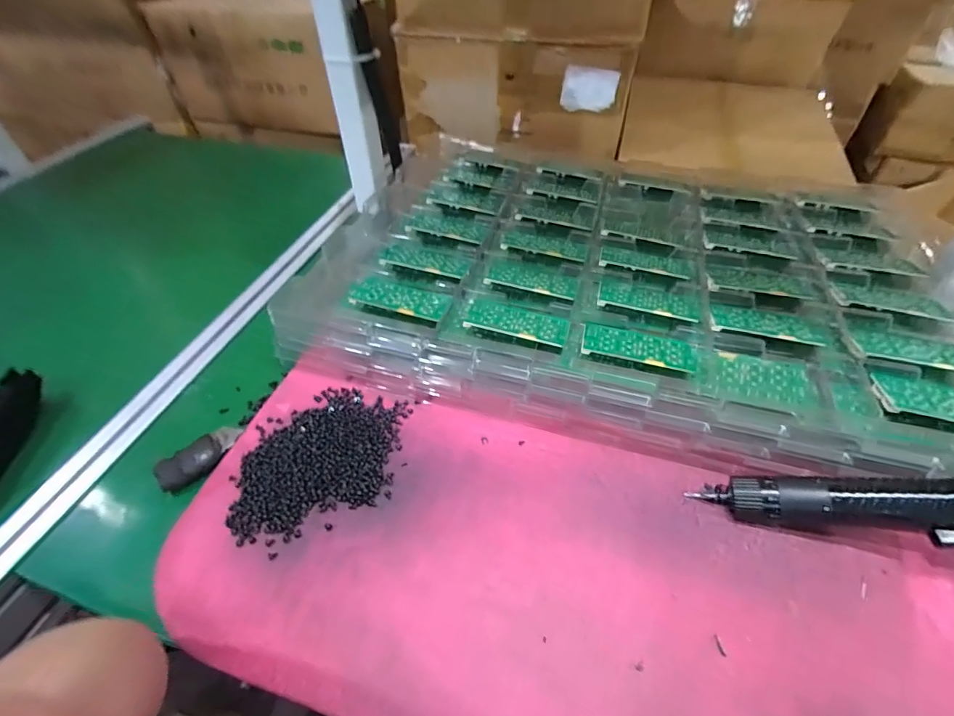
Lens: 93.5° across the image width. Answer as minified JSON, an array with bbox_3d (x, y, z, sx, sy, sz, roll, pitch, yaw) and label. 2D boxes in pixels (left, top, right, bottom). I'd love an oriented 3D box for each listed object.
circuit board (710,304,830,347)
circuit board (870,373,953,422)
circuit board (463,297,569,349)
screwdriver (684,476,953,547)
[{"bbox_3d":[0.273,-0.033,0.424,0.104,0.006,0.047,14,38,9],"label":"circuit board"},{"bbox_3d":[0.368,0.035,0.352,0.095,0.011,0.046,12,50,14],"label":"circuit board"},{"bbox_3d":[0.038,-0.035,0.425,0.095,0.004,0.051,14,39,11],"label":"circuit board"},{"bbox_3d":[0.297,0.105,0.314,0.248,0.028,0.034,-6,45,25],"label":"screwdriver"}]

